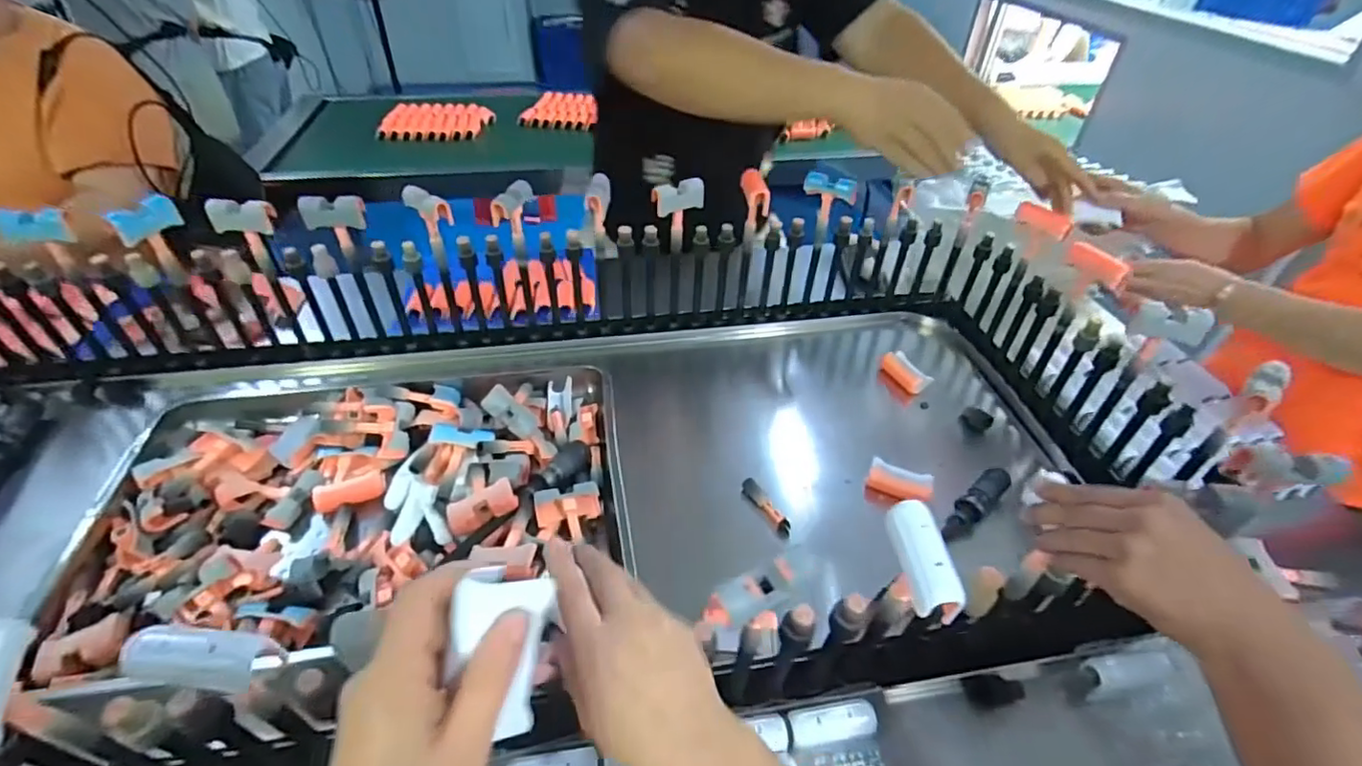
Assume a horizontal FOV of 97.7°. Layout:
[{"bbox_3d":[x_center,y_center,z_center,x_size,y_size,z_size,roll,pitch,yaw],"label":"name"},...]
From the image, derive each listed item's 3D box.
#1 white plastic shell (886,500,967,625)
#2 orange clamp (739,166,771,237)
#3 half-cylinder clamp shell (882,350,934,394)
[{"bbox_3d":[0.161,0.119,0.402,0.034,0.027,0.078,-6,61,-11],"label":"white plastic shell"},{"bbox_3d":[0.105,-0.256,0.863,0.039,0.086,0.066,4,39,0],"label":"orange clamp"},{"bbox_3d":[0.339,-0.019,0.903,0.037,0.027,0.079,-20,45,-26],"label":"half-cylinder clamp shell"}]

